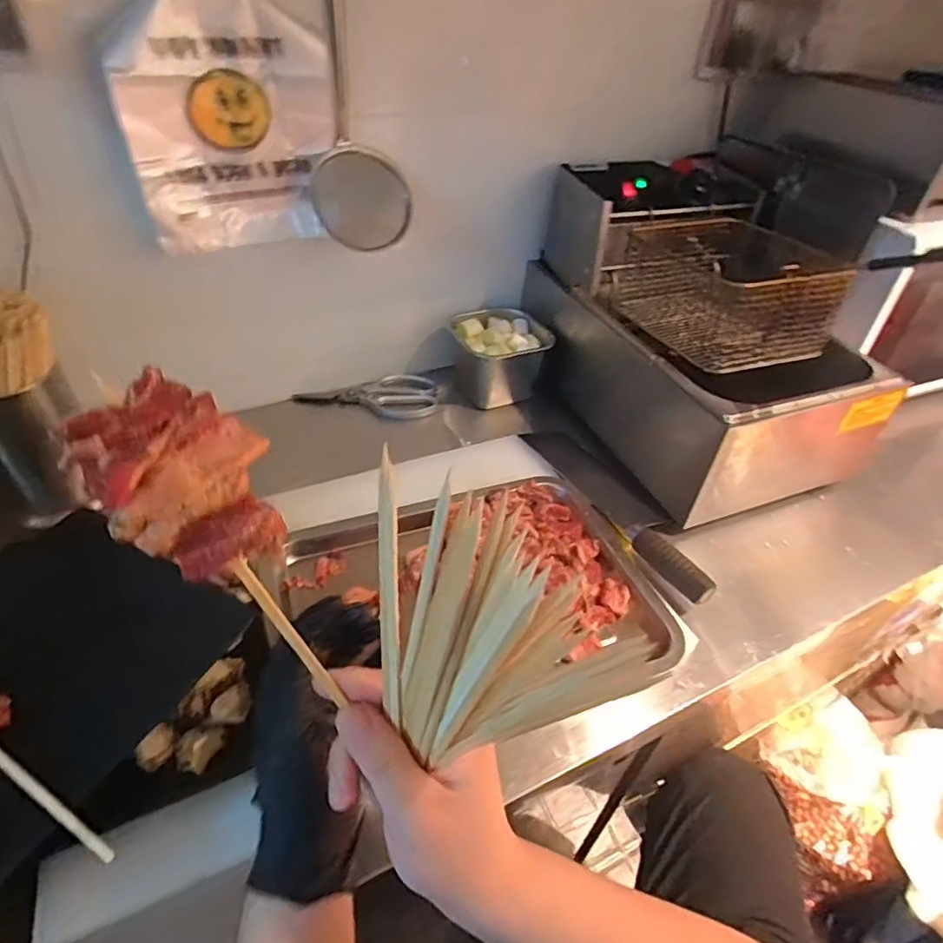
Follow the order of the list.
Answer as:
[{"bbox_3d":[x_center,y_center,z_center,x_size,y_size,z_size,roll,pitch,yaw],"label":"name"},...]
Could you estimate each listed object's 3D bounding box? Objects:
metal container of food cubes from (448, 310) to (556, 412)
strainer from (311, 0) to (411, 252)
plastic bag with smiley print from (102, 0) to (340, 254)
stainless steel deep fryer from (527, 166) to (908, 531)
[{"bbox_3d":[0.035,-0.169,0.840,0.134,0.099,0.120,-12,46,-18],"label":"metal container of food cubes"},{"bbox_3d":[-0.117,-0.385,0.596,0.110,0.278,0.053,-11,46,-18],"label":"strainer"},{"bbox_3d":[-0.234,-0.350,0.562,0.201,0.234,0.020,-20,49,-26],"label":"plastic bag with smiley print"},{"bbox_3d":[0.287,-0.187,0.743,0.256,0.276,0.424,-14,47,-21],"label":"stainless steel deep fryer"}]

